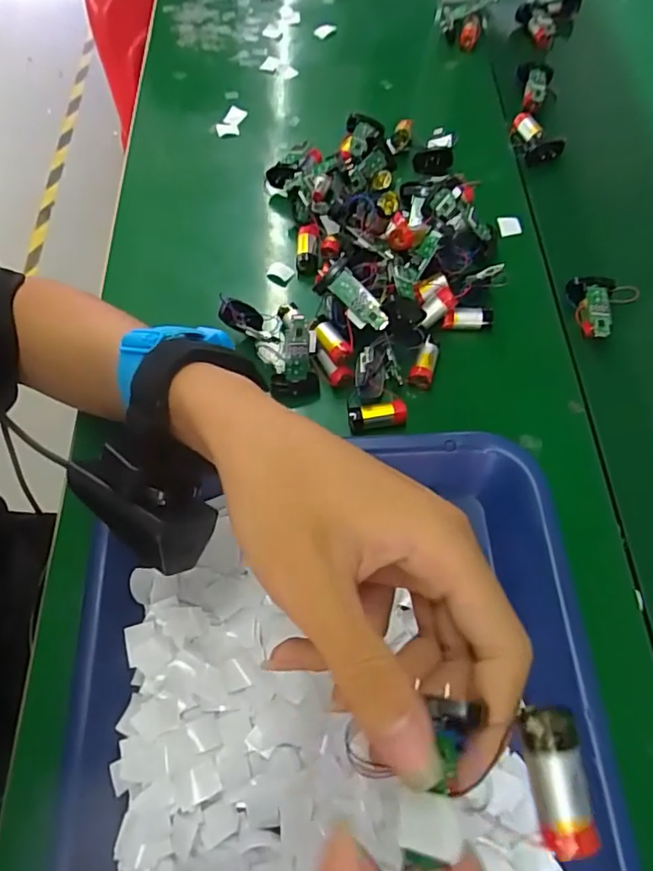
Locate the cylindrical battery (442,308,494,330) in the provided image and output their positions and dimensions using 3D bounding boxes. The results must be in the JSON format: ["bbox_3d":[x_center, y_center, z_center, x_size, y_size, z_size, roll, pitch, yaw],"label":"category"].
[{"bbox_3d":[0.101,-0.084,0.398,0.035,0.013,0.012,-1,64,3],"label":"cylindrical battery"}]

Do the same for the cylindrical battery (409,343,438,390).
[{"bbox_3d":[0.067,-0.048,0.376,0.014,0.014,0.031,19,80,11],"label":"cylindrical battery"}]

